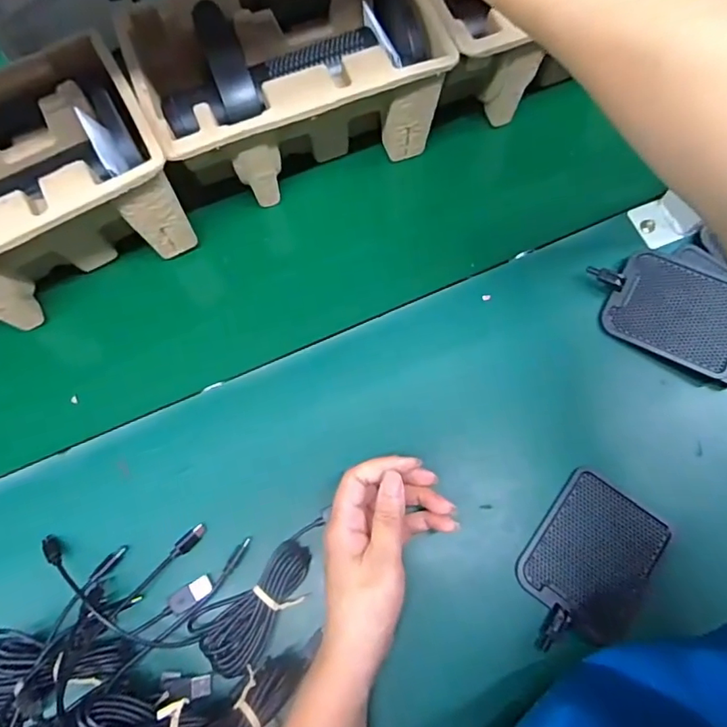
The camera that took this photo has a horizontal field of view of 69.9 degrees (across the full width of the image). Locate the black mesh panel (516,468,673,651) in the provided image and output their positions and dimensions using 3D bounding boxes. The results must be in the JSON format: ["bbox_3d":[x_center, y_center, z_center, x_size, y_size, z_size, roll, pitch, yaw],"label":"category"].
[{"bbox_3d":[0.156,0.139,0.361,0.076,0.008,0.115,35,74,15],"label":"black mesh panel"}]

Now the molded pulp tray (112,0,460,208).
[{"bbox_3d":[-0.055,-0.218,0.423,0.223,0.109,0.137,-23,69,-6],"label":"molded pulp tray"}]

